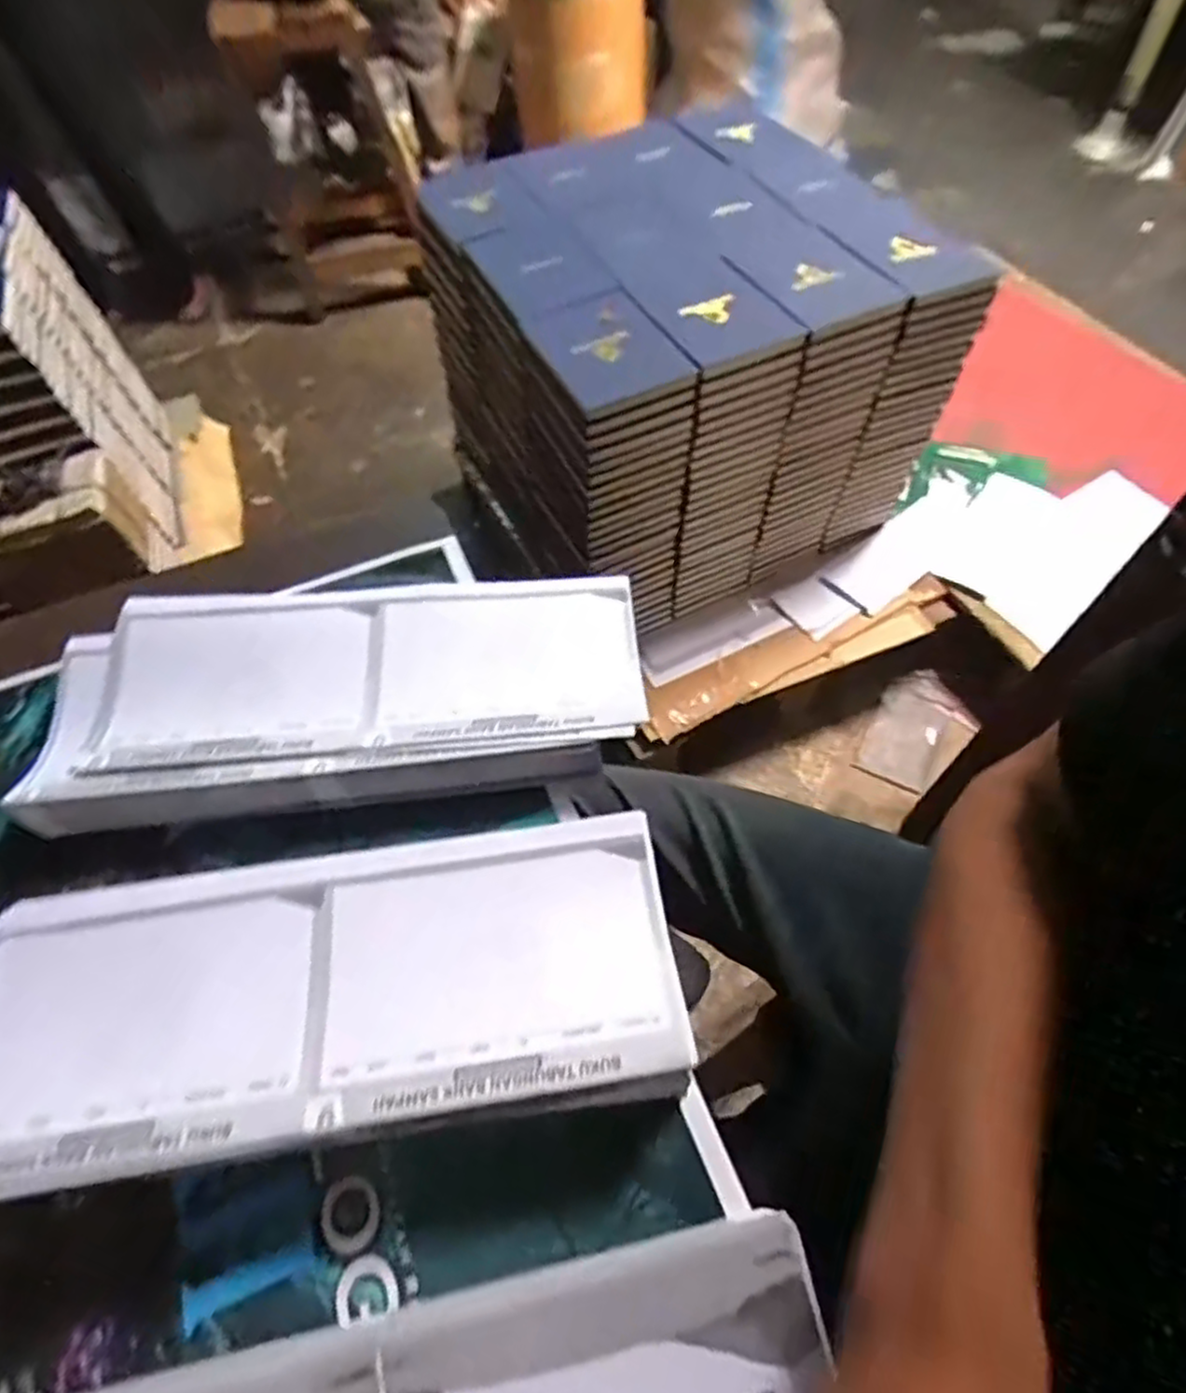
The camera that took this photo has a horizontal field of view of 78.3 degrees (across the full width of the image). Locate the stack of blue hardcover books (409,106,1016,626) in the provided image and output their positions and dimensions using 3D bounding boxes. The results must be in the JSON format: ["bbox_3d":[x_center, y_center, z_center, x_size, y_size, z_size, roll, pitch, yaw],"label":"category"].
[{"bbox_3d":[0.130,-0.555,1.213,0.628,0.457,0.645,-26,60,-11],"label":"stack of blue hardcover books"}]

